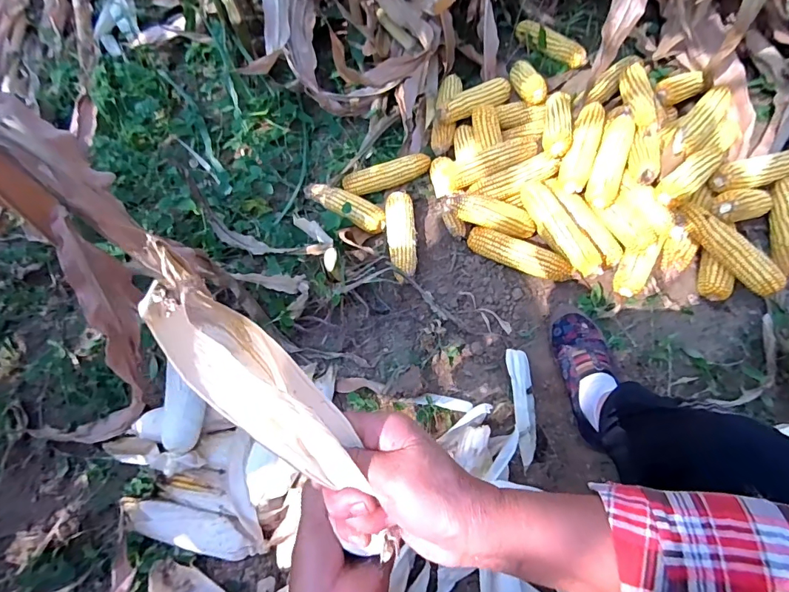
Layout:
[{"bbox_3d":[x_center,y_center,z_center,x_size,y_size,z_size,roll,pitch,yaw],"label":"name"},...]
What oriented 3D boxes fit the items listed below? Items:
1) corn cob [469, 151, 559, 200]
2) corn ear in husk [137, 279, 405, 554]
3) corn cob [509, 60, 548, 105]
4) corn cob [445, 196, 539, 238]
[{"bbox_3d":[0.224,-0.218,0.851,0.167,0.042,0.055,-21,66,-6],"label":"corn cob"},{"bbox_3d":[-0.057,0.071,0.256,0.043,0.206,0.047,-44,34,-15],"label":"corn ear in husk"},{"bbox_3d":[0.275,-0.451,0.944,0.053,0.042,0.147,-10,51,-1],"label":"corn cob"},{"bbox_3d":[0.177,-0.152,0.838,0.181,0.045,0.048,16,66,-7],"label":"corn cob"}]

